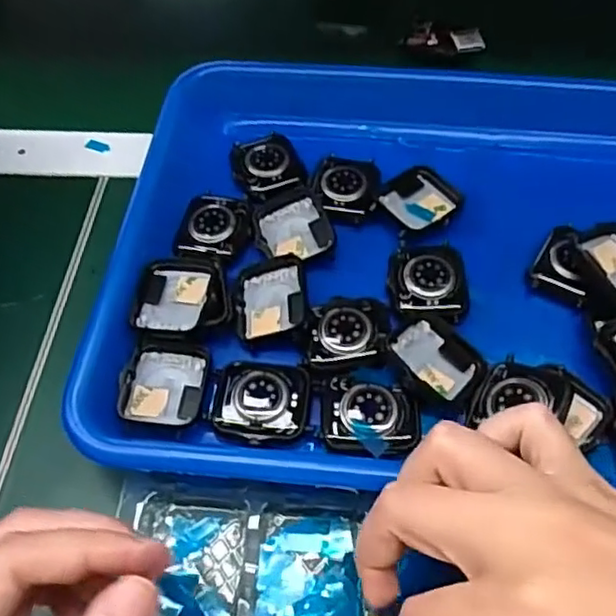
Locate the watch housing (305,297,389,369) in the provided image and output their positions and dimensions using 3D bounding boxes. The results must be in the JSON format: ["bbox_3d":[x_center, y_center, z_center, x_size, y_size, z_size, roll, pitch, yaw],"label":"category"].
[{"bbox_3d":[0.019,0.010,0.292,0.037,0.012,0.036,2,56,3],"label":"watch housing"}]

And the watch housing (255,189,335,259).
[{"bbox_3d":[-0.008,-0.042,0.328,0.036,0.010,0.038,-12,56,-6],"label":"watch housing"}]

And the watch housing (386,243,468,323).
[{"bbox_3d":[0.059,-0.013,0.308,0.038,0.010,0.044,5,56,5],"label":"watch housing"}]

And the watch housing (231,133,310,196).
[{"bbox_3d":[-0.022,-0.080,0.352,0.036,0.008,0.040,-18,57,-10],"label":"watch housing"}]

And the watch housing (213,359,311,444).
[{"bbox_3d":[-0.021,0.040,0.276,0.040,0.011,0.037,6,56,6],"label":"watch housing"}]

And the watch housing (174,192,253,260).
[{"bbox_3d":[-0.049,-0.042,0.329,0.035,0.009,0.044,12,57,10],"label":"watch housing"}]

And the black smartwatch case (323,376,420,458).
[{"bbox_3d":[0.026,0.046,0.270,0.041,0.008,0.031,10,57,8],"label":"black smartwatch case"}]

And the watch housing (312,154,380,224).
[{"bbox_3d":[0.021,-0.067,0.342,0.035,0.008,0.048,3,56,4],"label":"watch housing"}]

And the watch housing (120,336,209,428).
[{"bbox_3d":[-0.063,0.033,0.284,0.036,0.010,0.042,4,56,5],"label":"watch housing"}]

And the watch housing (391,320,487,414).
[{"bbox_3d":[0.058,0.024,0.284,0.043,0.007,0.034,40,56,11],"label":"watch housing"}]

